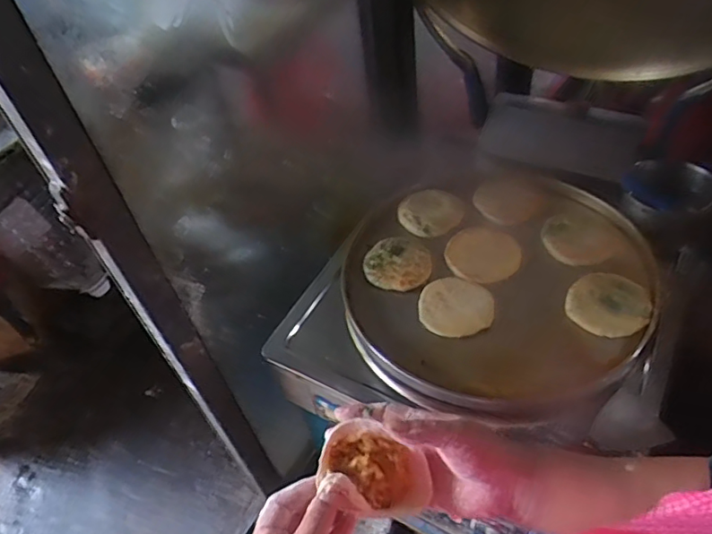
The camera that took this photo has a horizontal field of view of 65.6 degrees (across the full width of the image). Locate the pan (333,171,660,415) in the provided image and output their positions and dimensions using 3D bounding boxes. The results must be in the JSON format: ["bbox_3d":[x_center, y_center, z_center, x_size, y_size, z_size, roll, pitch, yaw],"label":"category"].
[{"bbox_3d":[0.240,0.017,0.982,0.512,0.063,0.498,-4,48,5],"label":"pan"}]

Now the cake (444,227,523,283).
[{"bbox_3d":[0.235,-0.025,1.026,0.133,0.022,0.121,-3,48,6],"label":"cake"}]

